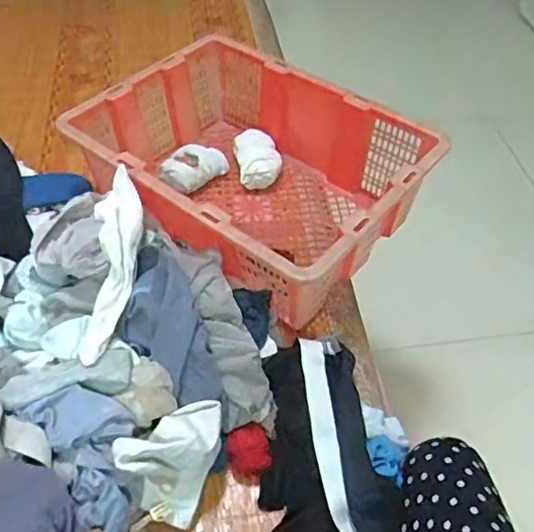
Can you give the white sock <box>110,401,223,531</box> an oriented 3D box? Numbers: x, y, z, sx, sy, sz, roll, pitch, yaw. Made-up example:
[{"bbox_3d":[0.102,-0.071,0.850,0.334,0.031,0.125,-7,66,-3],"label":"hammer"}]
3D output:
[{"bbox_3d":[-0.091,0.208,0.596,0.107,0.090,0.087,-24,55,-20],"label":"white sock"}]

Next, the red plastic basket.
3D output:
[{"bbox_3d":[-0.032,-0.148,0.864,0.469,0.181,0.337,31,56,22],"label":"red plastic basket"}]

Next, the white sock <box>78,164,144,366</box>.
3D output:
[{"bbox_3d":[-0.187,-0.010,0.676,0.073,0.084,0.252,4,70,-2],"label":"white sock"}]

